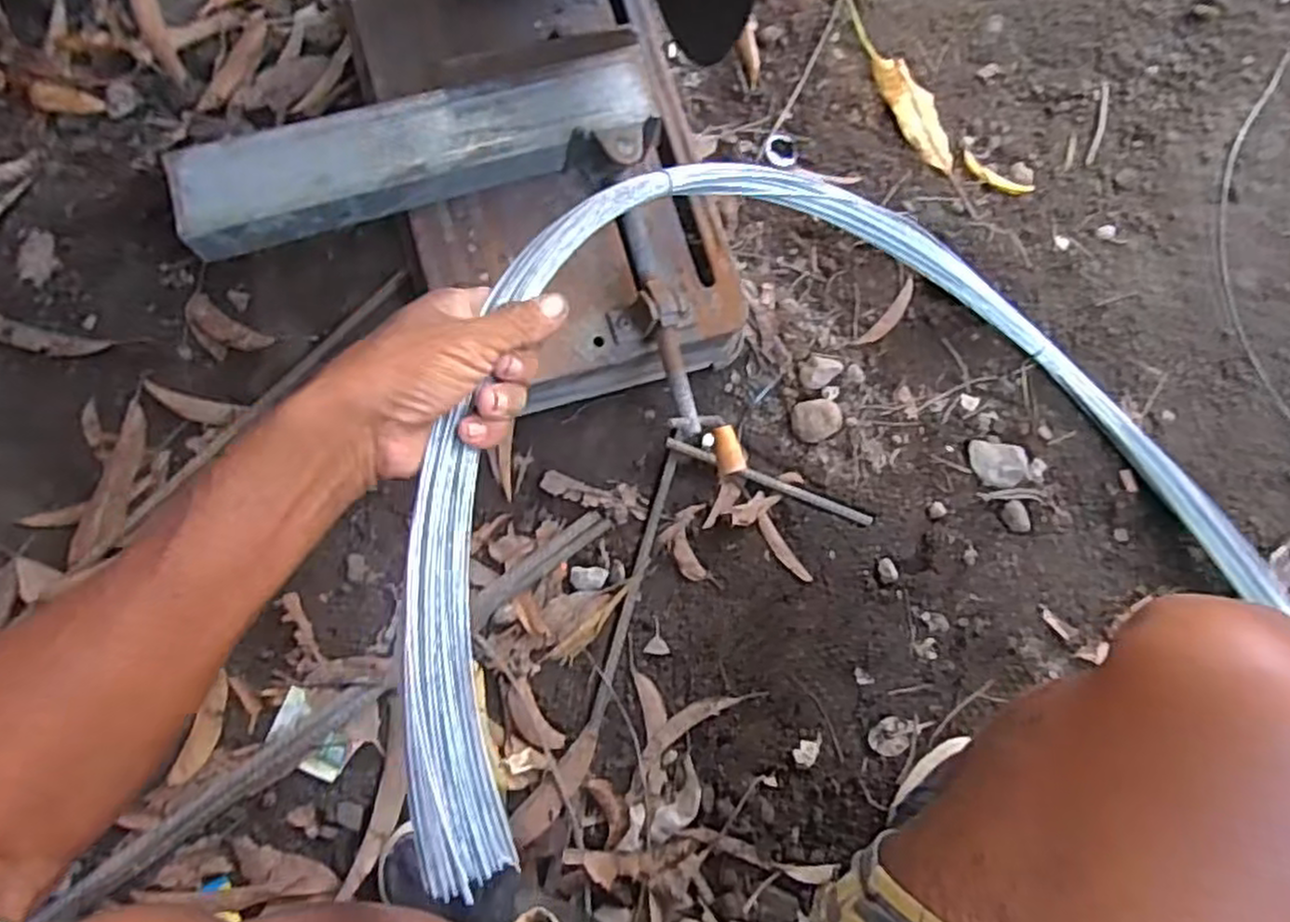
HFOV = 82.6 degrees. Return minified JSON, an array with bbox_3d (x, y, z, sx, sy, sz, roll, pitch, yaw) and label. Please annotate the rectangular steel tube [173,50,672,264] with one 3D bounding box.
[{"bbox_3d":[-0.181,-0.260,0.606,0.394,0.052,0.087,-19,80,-6],"label":"rectangular steel tube"}]

